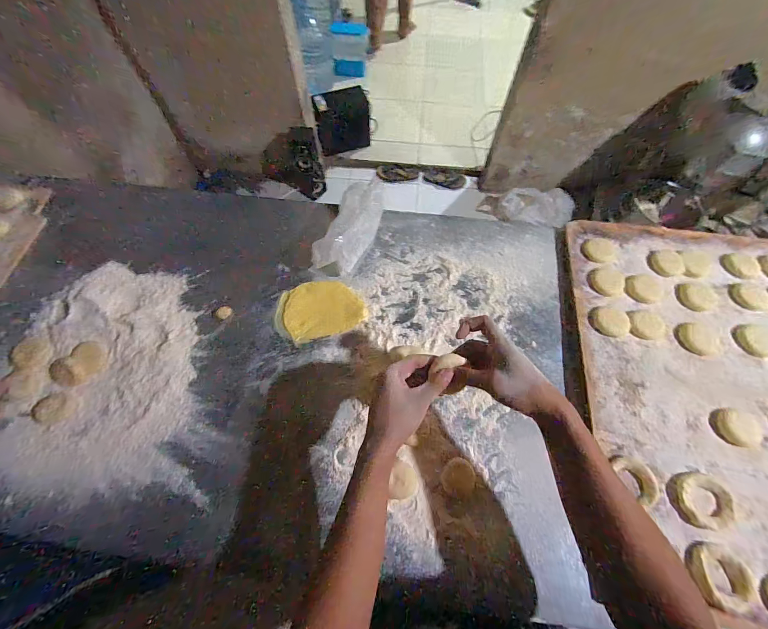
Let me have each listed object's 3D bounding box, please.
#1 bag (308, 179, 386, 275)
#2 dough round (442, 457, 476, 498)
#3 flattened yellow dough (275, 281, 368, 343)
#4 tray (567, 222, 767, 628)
[{"bbox_3d":[-0.055,-0.169,0.630,0.071,0.069,0.227,24,67,10],"label":"bag"},{"bbox_3d":[0.111,0.239,0.489,0.047,0.004,0.050,0,67,0],"label":"dough round"},{"bbox_3d":[-0.115,-0.011,0.599,0.152,0.011,0.113,-14,67,-5],"label":"flattened yellow dough"},{"bbox_3d":[0.532,0.109,0.517,0.408,0.029,0.597,5,67,3],"label":"tray"}]

